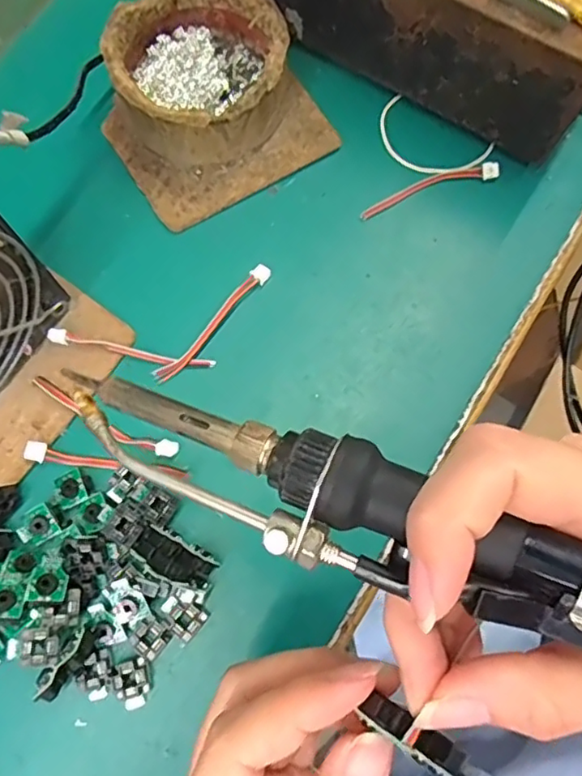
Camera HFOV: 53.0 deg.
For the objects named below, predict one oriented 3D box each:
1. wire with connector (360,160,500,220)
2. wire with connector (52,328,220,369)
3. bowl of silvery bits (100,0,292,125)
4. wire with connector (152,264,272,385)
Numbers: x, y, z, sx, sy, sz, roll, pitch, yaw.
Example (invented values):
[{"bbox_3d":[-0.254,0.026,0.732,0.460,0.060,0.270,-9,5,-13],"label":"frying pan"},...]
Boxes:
[{"bbox_3d":[0.071,-0.104,0.298,0.074,0.008,0.011,-17,78,-6],"label":"wire with connector"},{"bbox_3d":[-0.074,-0.018,0.271,0.075,0.008,0.008,11,76,1],"label":"wire with connector"},{"bbox_3d":[-0.044,-0.157,0.289,0.082,0.041,0.080,0,77,-1],"label":"bowl of silvery bits"},{"bbox_3d":[-0.036,-0.031,0.278,0.008,0.004,0.076,41,79,8],"label":"wire with connector"}]

